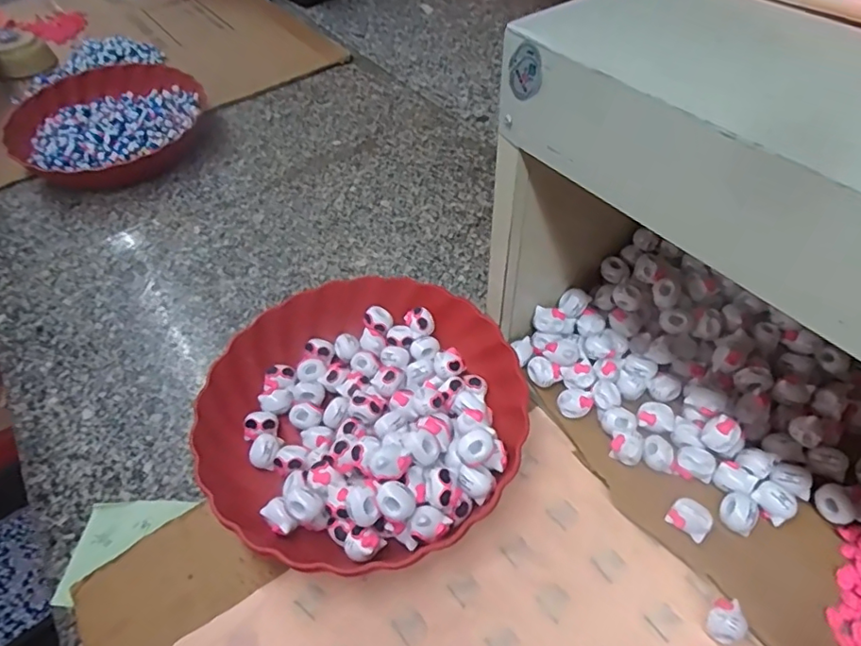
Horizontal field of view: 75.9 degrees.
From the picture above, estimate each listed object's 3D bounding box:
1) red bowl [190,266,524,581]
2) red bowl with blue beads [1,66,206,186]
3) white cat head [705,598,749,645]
[{"bbox_3d":[-0.050,0.066,0.426,0.230,0.069,0.238,-2,50,3],"label":"red bowl"},{"bbox_3d":[-0.431,-0.263,0.744,0.231,0.062,0.235,-2,50,3],"label":"red bowl with blue beads"},{"bbox_3d":[0.181,0.182,0.338,0.022,0.021,0.020,-2,50,3],"label":"white cat head"}]

